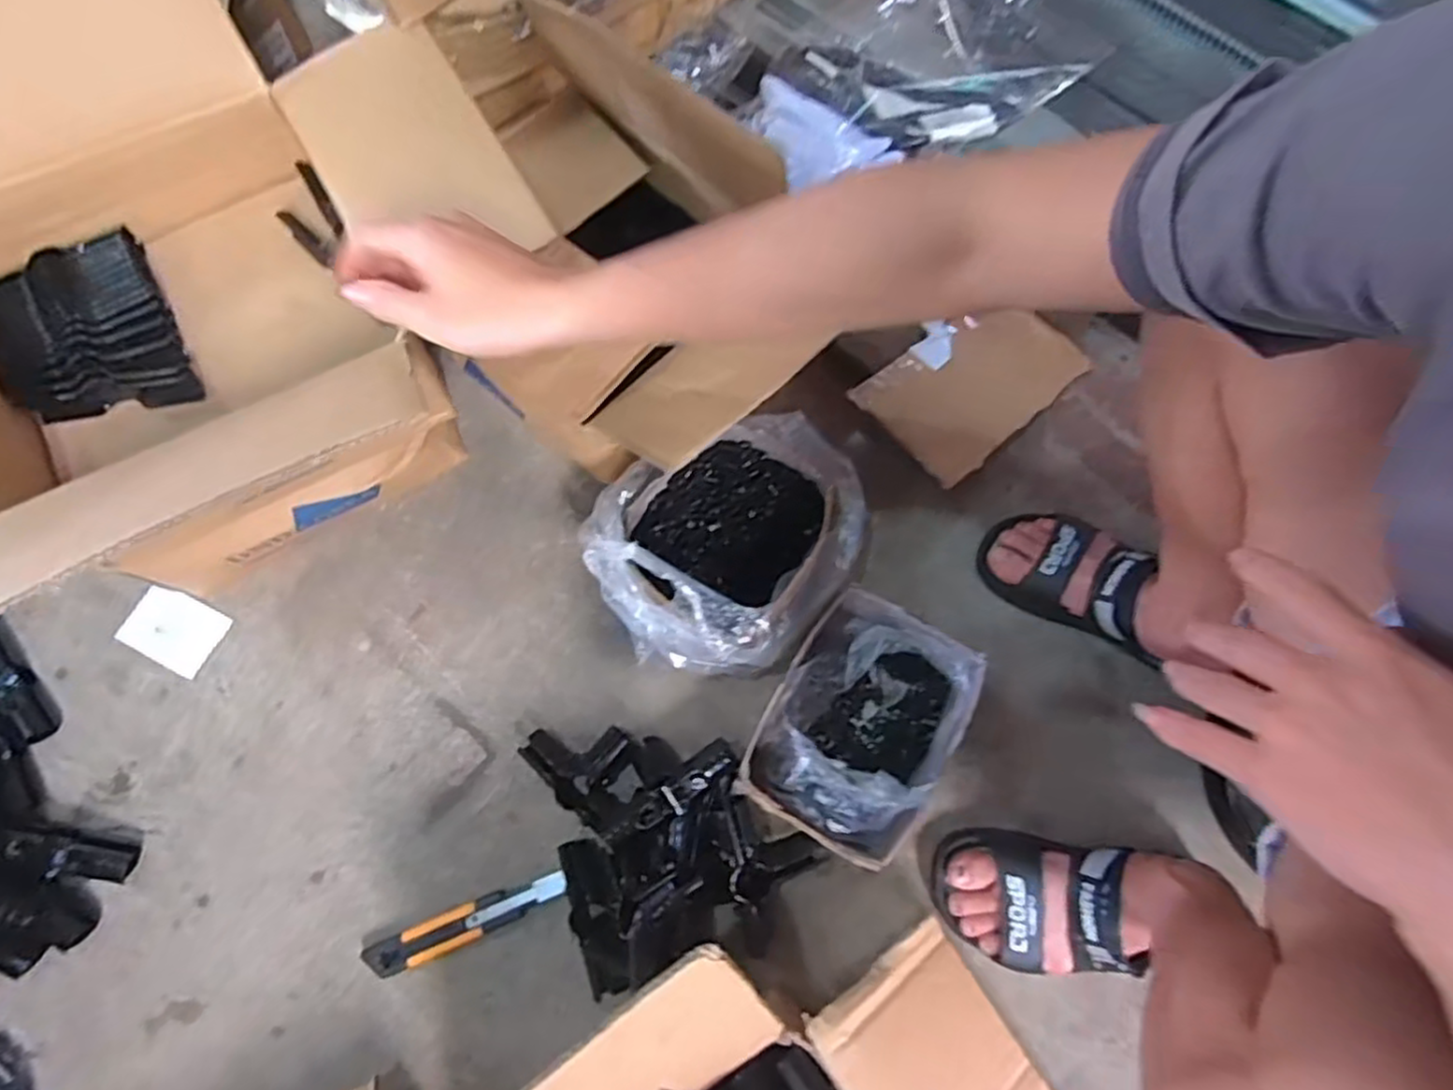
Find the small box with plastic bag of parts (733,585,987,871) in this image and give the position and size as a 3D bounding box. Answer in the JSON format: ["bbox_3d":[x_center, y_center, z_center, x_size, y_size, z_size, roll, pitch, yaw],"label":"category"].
[{"bbox_3d":[0.117,0.161,0.662,0.150,0.117,0.210,33,76,9],"label":"small box with plastic bag of parts"}]

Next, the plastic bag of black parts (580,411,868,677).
[{"bbox_3d":[0.009,-0.001,0.699,0.264,0.127,0.218,-28,75,-8],"label":"plastic bag of black parts"}]

